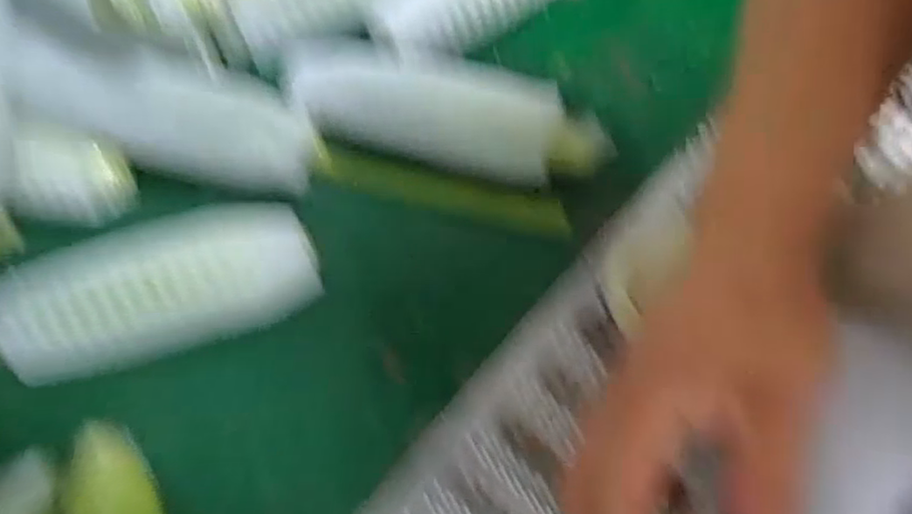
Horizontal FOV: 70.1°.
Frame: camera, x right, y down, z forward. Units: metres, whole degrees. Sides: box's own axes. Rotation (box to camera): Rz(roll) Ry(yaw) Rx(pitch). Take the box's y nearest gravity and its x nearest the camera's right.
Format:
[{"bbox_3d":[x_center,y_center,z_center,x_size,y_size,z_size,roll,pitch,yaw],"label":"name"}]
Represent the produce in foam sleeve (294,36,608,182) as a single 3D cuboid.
[{"bbox_3d":[-0.021,-0.116,0.509,0.226,0.053,0.066,13,69,4],"label":"produce in foam sleeve"}]

